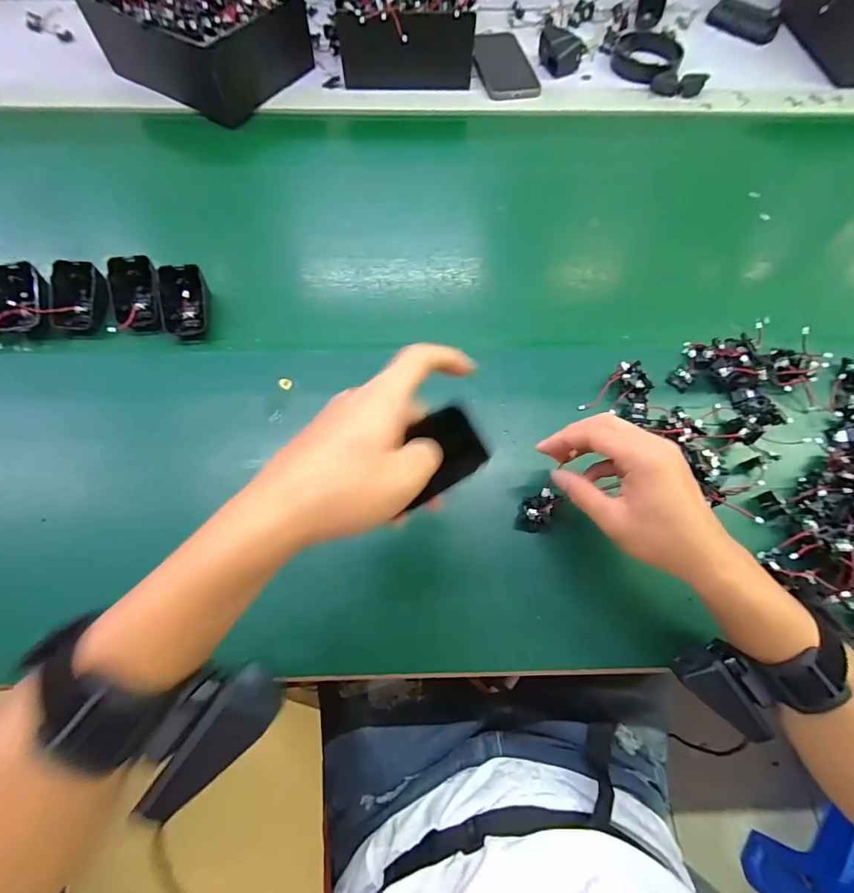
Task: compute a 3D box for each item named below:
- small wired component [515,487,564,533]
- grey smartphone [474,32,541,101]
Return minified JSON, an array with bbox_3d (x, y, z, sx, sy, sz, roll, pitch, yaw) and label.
[{"bbox_3d":[0.094,0.055,0.368,0.026,0.017,0.042,39,78,12],"label":"small wired component"},{"bbox_3d":[0.109,-0.556,0.625,0.080,0.013,0.145,-16,73,-3],"label":"grey smartphone"}]

